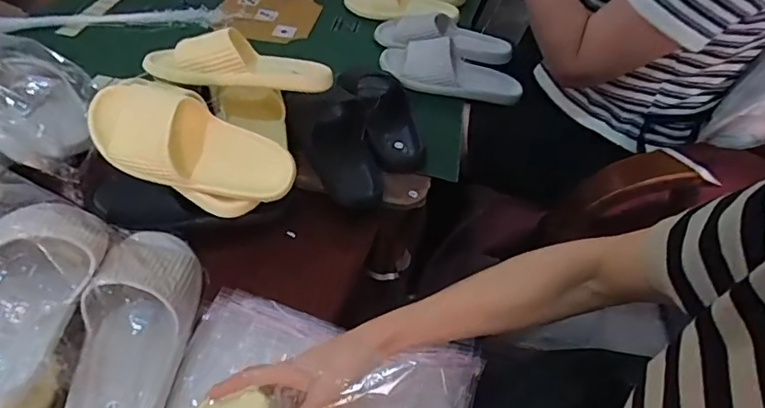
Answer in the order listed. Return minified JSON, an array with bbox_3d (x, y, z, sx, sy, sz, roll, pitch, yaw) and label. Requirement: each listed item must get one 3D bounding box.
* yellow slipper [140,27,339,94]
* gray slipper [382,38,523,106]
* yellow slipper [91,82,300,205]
[{"bbox_3d":[-0.188,-0.201,0.701,0.242,0.070,0.081,2,46,-21],"label":"yellow slipper"},{"bbox_3d":[0.127,-0.250,0.943,0.259,0.068,0.100,7,47,1],"label":"gray slipper"},{"bbox_3d":[-0.225,-0.069,0.625,0.236,0.068,0.107,19,87,-9],"label":"yellow slipper"}]

